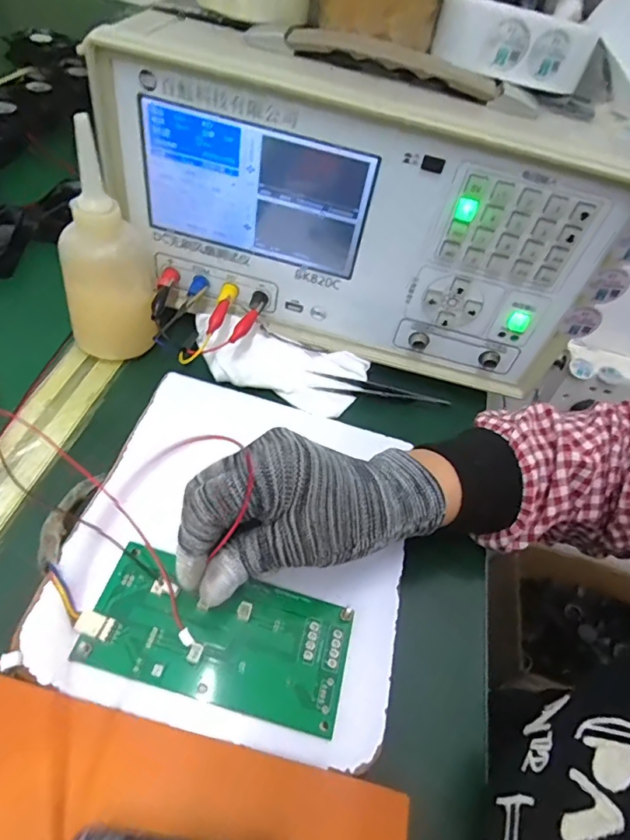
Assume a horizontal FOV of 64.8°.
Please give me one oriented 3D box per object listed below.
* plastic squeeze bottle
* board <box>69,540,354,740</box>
[{"bbox_3d":[-0.150,-0.115,0.350,0.065,0.146,0.056,-10,51,-15],"label":"plastic squeeze bottle"},{"bbox_3d":[-0.050,0.112,0.263,0.134,0.008,0.065,16,49,-1],"label":"board"}]

